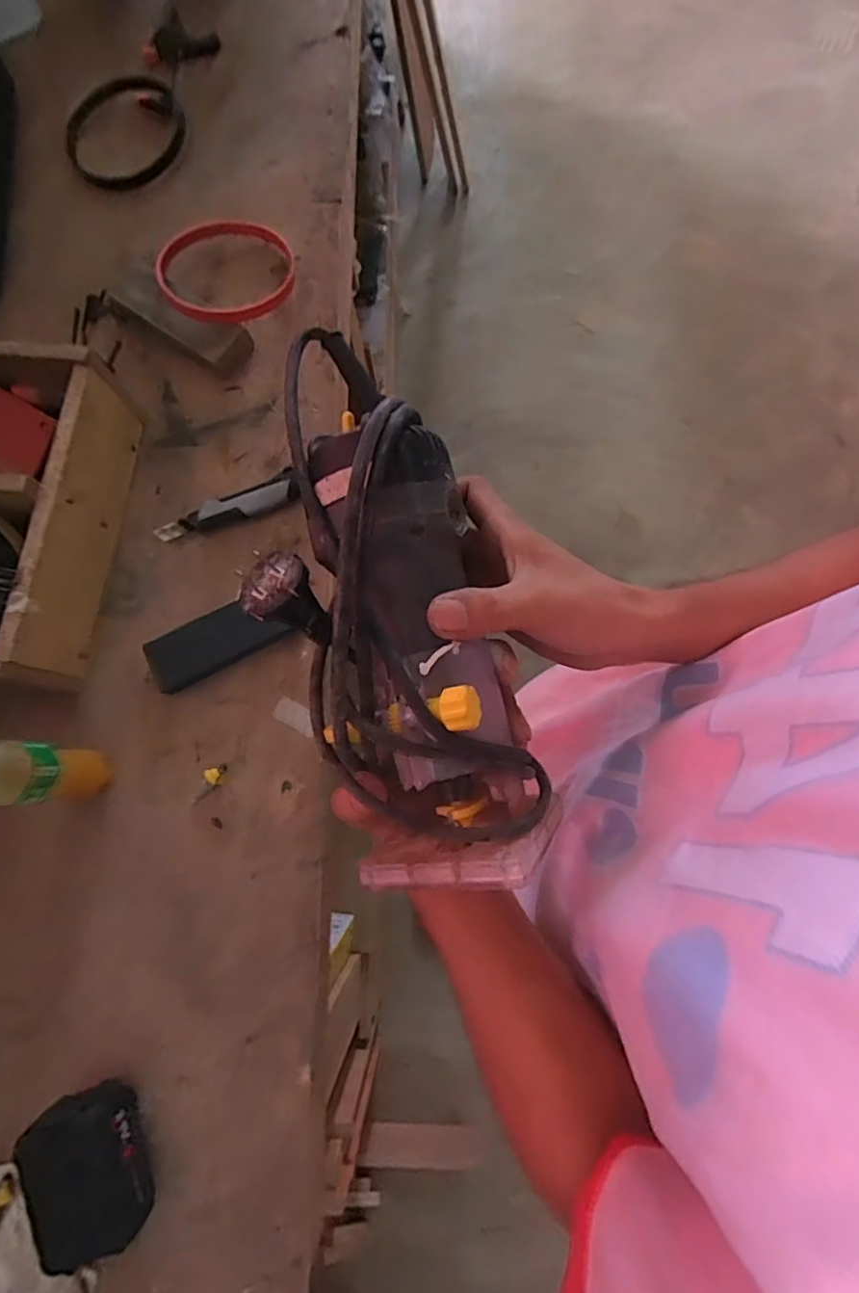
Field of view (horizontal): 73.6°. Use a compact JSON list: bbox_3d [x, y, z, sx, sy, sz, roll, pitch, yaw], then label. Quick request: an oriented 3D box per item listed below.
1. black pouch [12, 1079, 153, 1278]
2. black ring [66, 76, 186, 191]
[{"bbox_3d":[-0.293,0.450,0.498,0.079,0.062,0.119,-23,79,-5],"label":"black pouch"},{"bbox_3d":[-0.403,-0.681,0.754,0.162,0.019,0.183,-18,77,-1],"label":"black ring"}]

